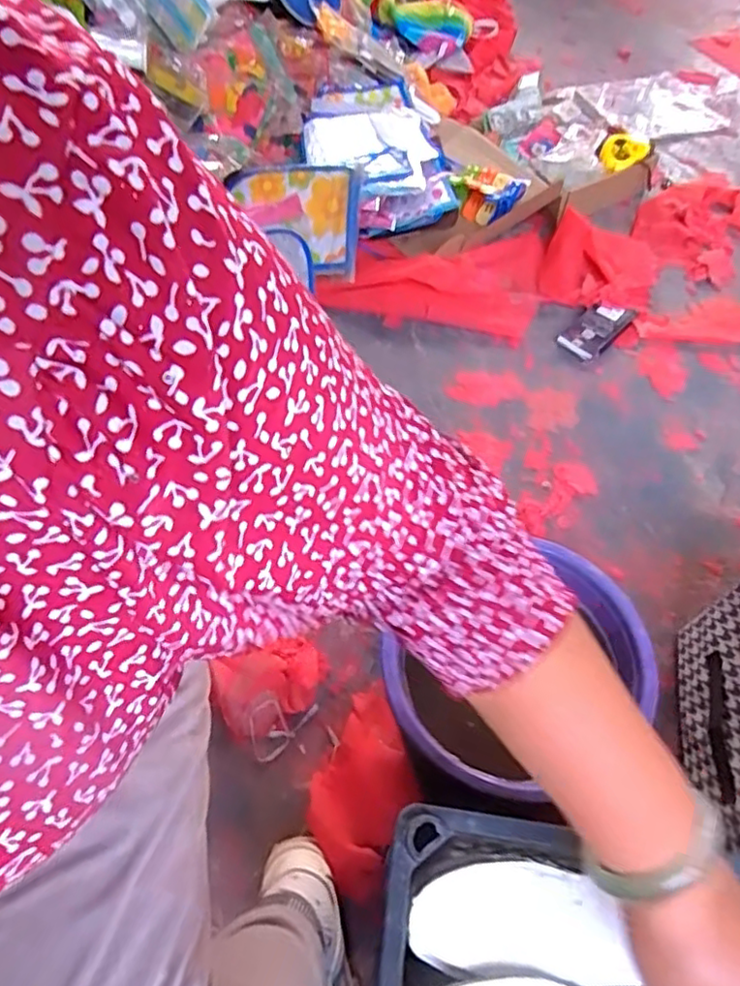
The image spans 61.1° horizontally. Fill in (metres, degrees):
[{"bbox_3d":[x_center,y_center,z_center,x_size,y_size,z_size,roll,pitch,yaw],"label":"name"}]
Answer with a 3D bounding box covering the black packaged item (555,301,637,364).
[{"bbox_3d":[0.399,-0.289,1.106,0.078,0.012,0.155,35,63,21],"label":"black packaged item"}]

